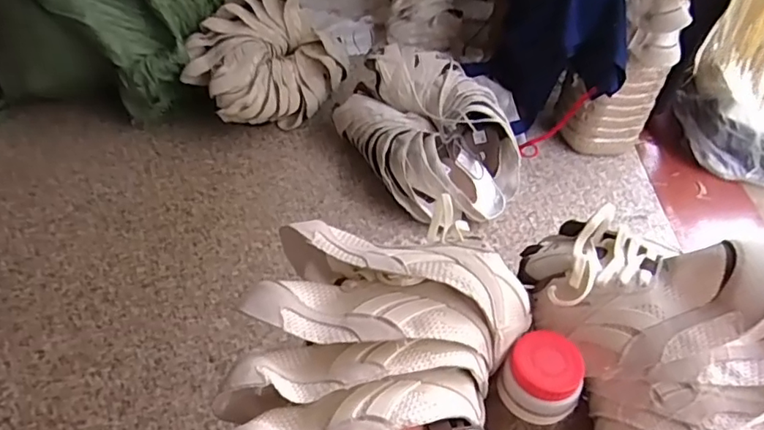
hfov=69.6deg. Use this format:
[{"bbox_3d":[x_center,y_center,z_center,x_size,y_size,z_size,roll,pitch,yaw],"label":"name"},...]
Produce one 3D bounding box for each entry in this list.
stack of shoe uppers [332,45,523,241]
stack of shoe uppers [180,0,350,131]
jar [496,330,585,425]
[{"bbox_3d":[0.107,-0.181,1.192,0.303,0.207,0.407,-27,51,-28],"label":"stack of shoe uppers"},{"bbox_3d":[-0.255,-0.366,1.331,0.249,0.251,0.403,35,52,29],"label":"stack of shoe uppers"},{"bbox_3d":[0.133,0.134,0.452,0.062,0.048,0.062,2,43,-2],"label":"jar"}]

